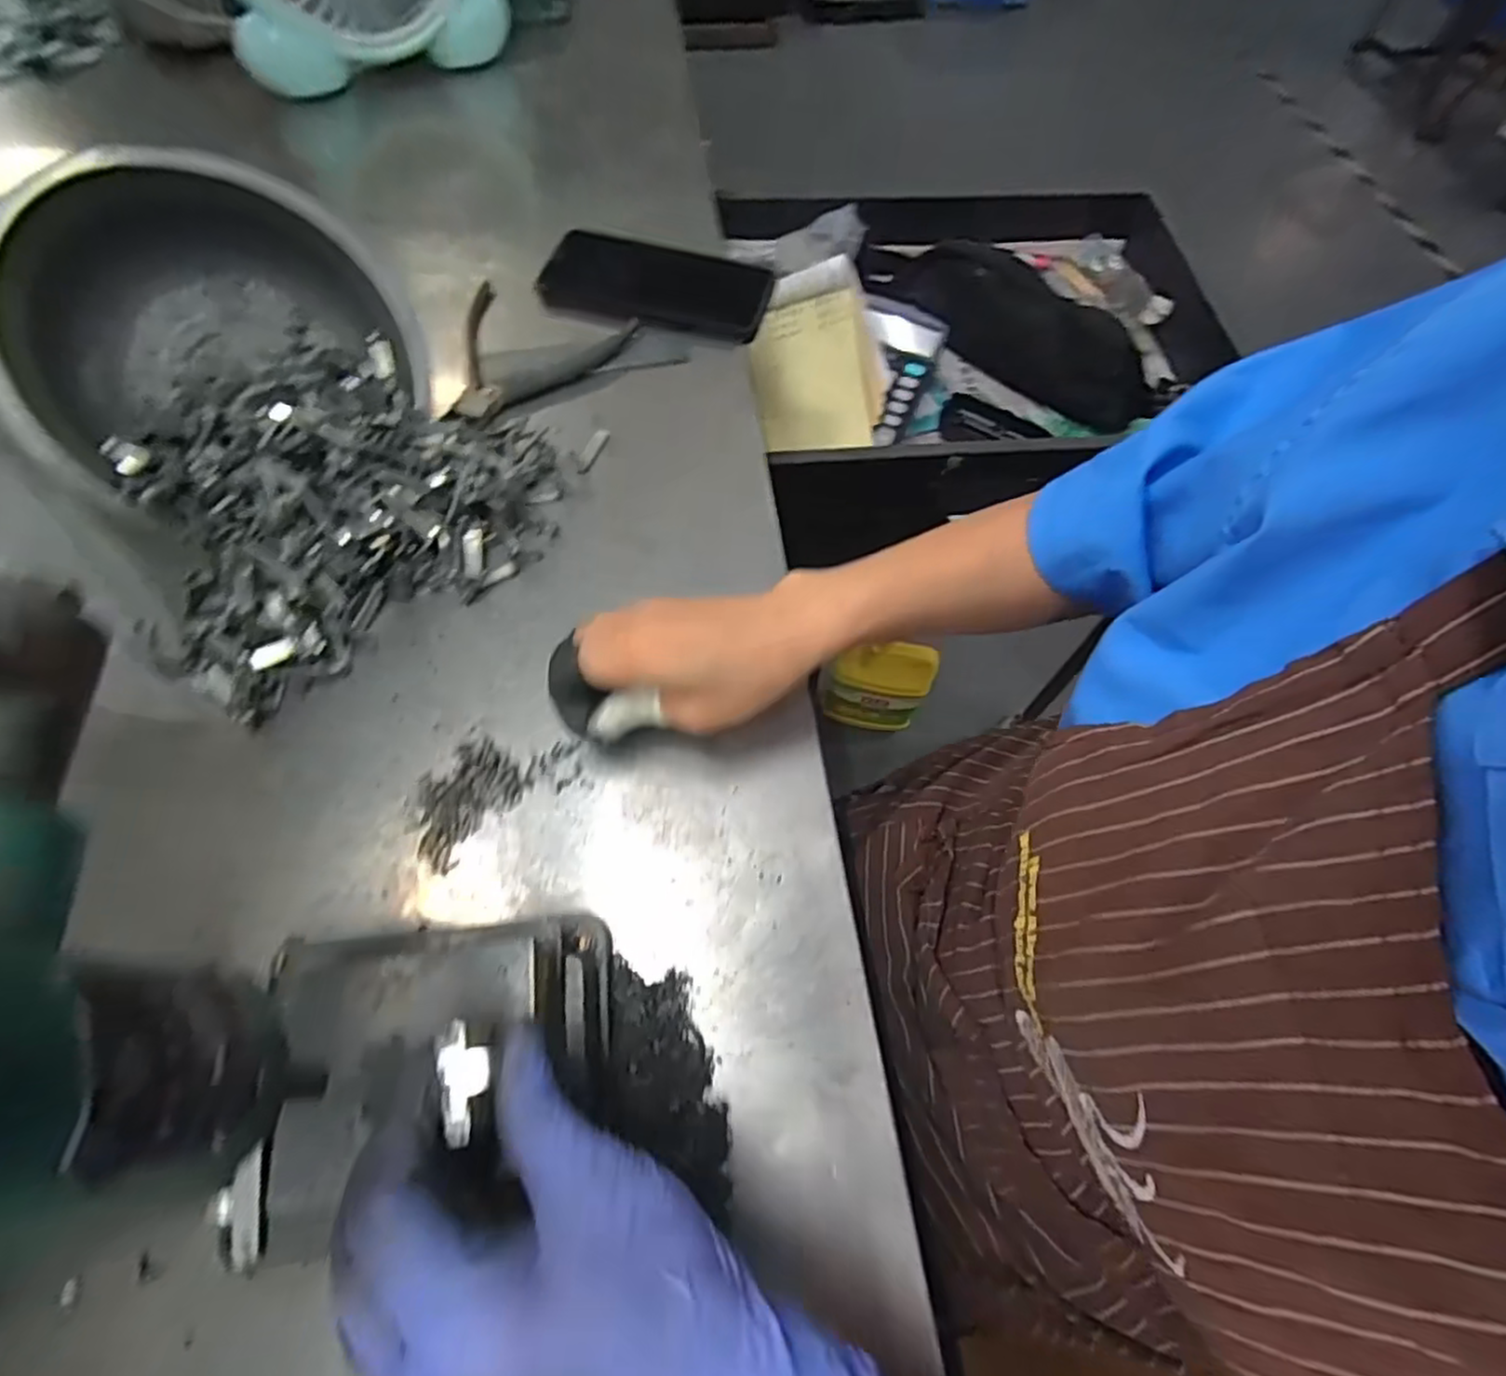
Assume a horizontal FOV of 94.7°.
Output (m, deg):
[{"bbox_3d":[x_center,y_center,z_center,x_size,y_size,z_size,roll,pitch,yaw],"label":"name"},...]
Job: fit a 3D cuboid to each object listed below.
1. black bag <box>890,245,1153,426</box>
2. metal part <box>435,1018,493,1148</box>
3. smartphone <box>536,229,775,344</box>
[{"bbox_3d":[0.271,-0.359,0.701,0.277,0.045,0.109,42,69,16],"label":"black bag"},{"bbox_3d":[-0.085,0.115,0.203,0.016,0.004,0.032,-9,66,-5],"label":"metal part"},{"bbox_3d":[-0.070,-0.293,0.504,0.165,0.014,0.077,12,64,6],"label":"smartphone"}]

